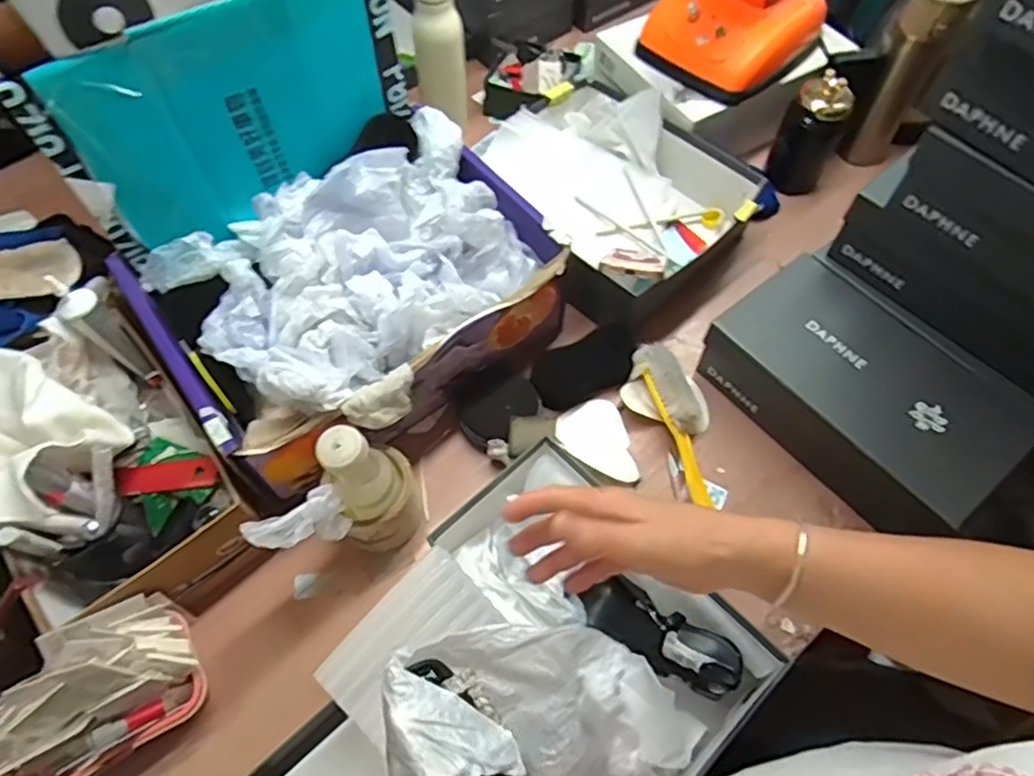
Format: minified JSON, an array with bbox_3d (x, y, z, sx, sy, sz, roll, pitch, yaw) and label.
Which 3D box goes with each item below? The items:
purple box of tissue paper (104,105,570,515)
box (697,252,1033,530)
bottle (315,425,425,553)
[{"bbox_3d":[-0.173,-0.103,0.730,0.393,0.195,0.316,-34,66,-17],"label":"purple box of tissue paper"},{"bbox_3d":[0.369,0.005,0.718,0.188,0.097,0.296,-35,66,-17],"label":"box"},{"bbox_3d":[-0.136,0.096,0.634,0.075,0.193,0.074,0,61,0],"label":"bottle"}]

